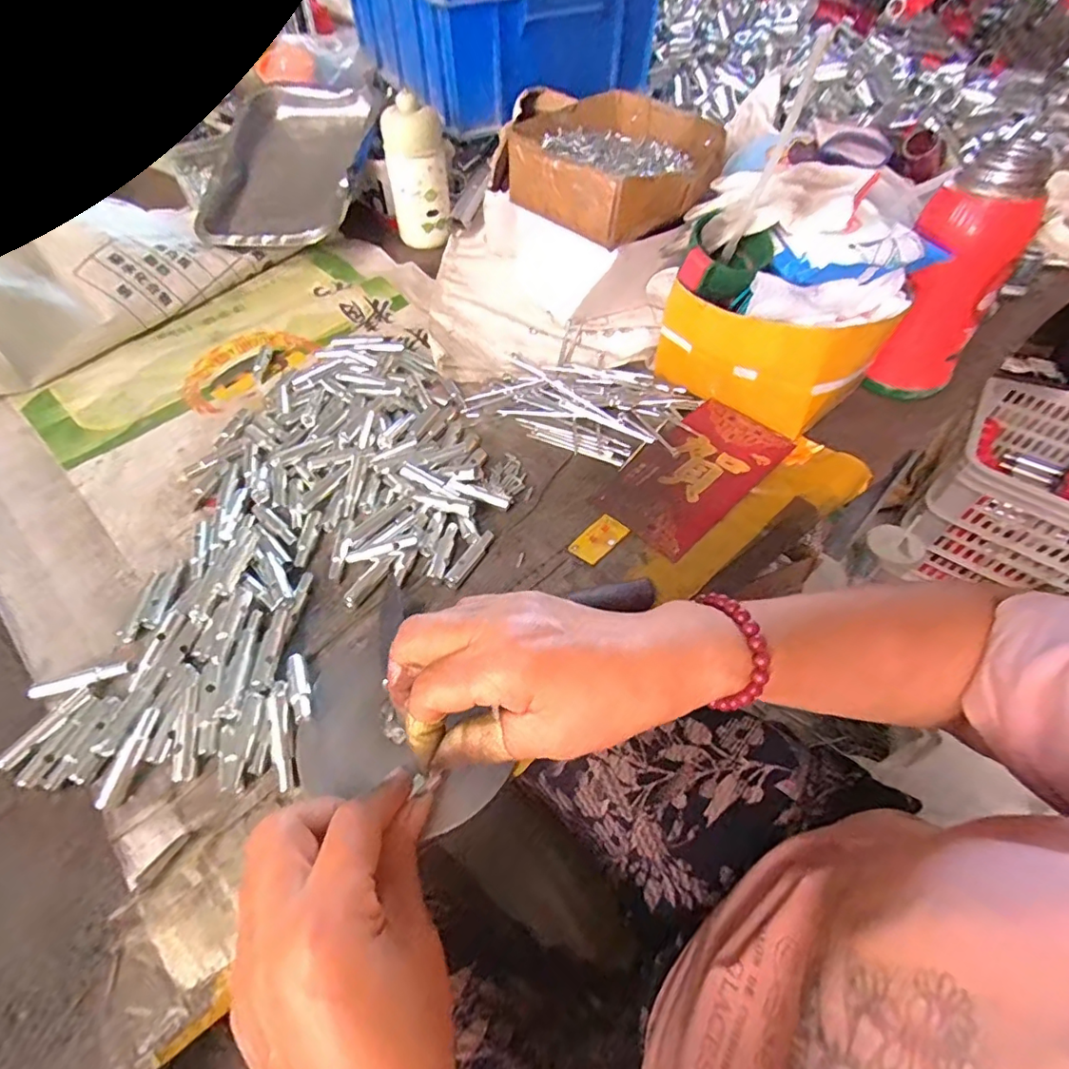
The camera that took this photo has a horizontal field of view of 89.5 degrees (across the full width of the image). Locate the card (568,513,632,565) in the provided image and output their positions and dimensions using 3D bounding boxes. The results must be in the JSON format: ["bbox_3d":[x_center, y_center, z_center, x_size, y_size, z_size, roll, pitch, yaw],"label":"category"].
[{"bbox_3d":[0.049,0.003,0.400,0.025,0.004,0.044,36,60,25],"label":"card"}]

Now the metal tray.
[{"bbox_3d":[-0.295,-0.448,0.652,0.176,0.022,0.246,9,74,9],"label":"metal tray"}]

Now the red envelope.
[{"bbox_3d":[0.132,-0.054,0.441,0.168,0.009,0.087,-37,61,-26],"label":"red envelope"}]

